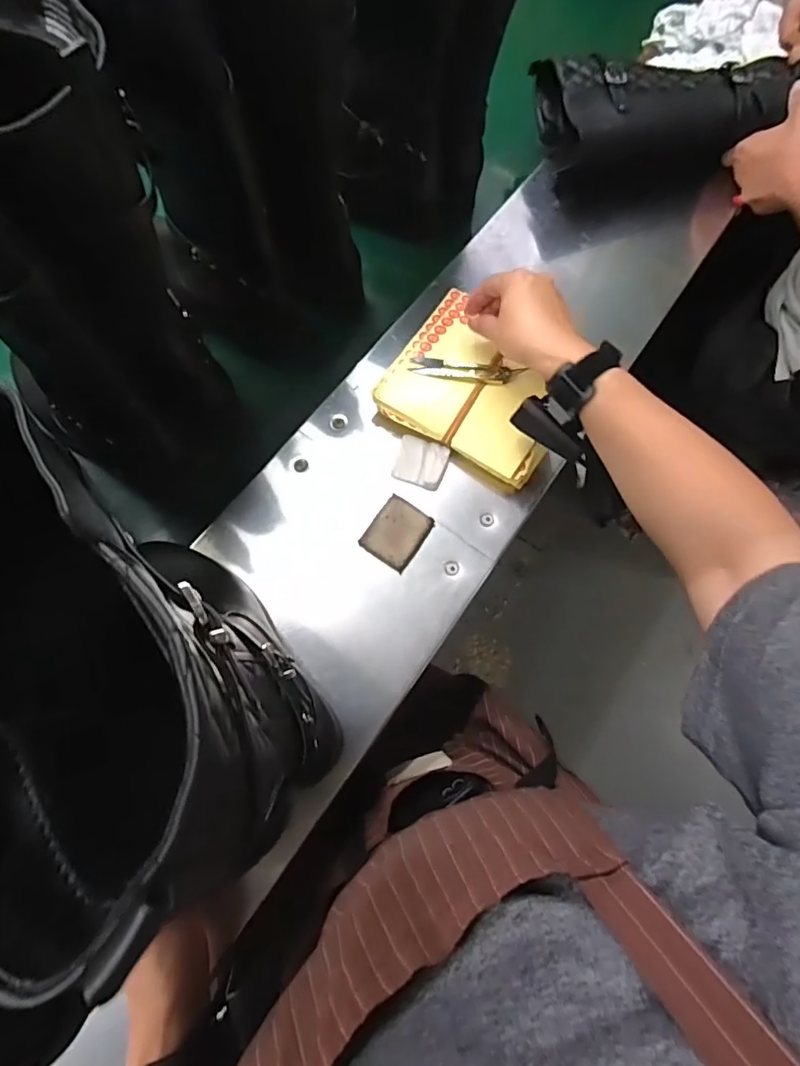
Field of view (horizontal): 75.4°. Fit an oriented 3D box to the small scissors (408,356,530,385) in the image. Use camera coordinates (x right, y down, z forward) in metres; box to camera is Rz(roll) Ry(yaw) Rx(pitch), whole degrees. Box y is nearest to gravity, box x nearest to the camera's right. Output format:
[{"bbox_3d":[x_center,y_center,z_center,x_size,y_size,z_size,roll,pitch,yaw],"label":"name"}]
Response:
[{"bbox_3d":[0.068,-0.167,0.526,0.110,0.012,0.023,7,71,0],"label":"small scissors"}]

